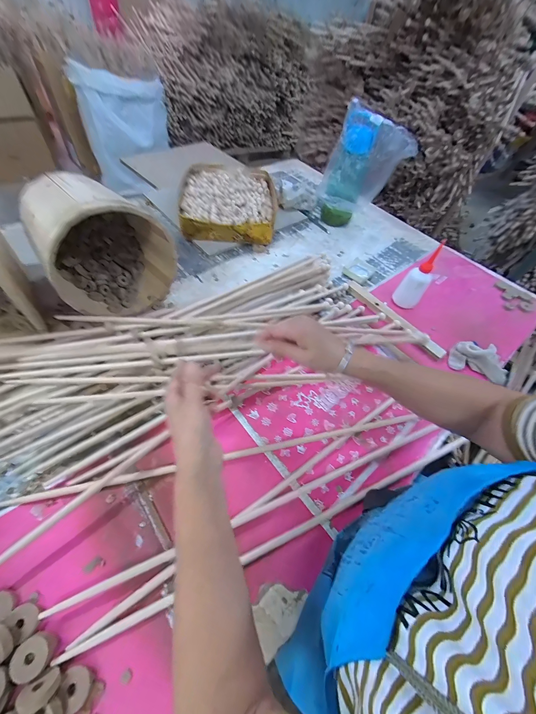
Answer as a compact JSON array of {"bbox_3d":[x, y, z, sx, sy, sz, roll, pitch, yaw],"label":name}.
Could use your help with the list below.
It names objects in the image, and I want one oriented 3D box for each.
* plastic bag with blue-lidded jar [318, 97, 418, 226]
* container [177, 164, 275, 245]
[{"bbox_3d":[0.281,-0.553,0.828,0.224,0.284,0.138,11,55,-1],"label":"plastic bag with blue-lidded jar"},{"bbox_3d":[-0.125,-0.497,0.879,0.302,0.078,0.378,2,55,-7],"label":"container"}]

